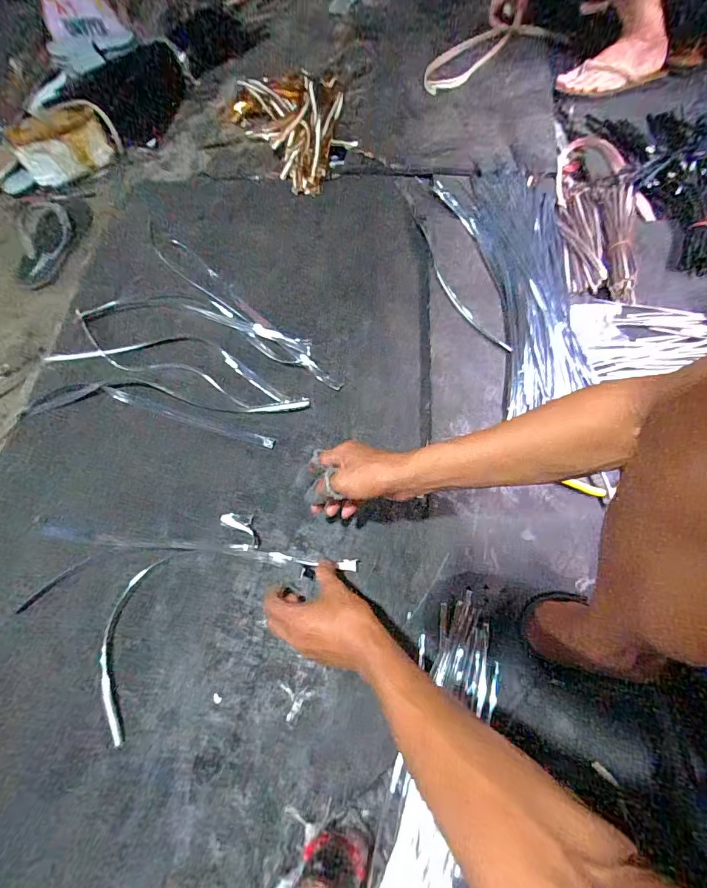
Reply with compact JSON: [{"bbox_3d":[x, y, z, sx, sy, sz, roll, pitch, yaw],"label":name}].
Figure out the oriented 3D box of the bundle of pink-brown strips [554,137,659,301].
[{"bbox_3d":[0.462,-0.437,0.782,0.142,0.024,0.390,-2,69,17],"label":"bundle of pink-brown strips"}]

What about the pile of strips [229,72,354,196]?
[{"bbox_3d":[-0.153,-0.745,0.970,0.285,0.065,0.464,-9,62,-2],"label":"pile of strips"}]

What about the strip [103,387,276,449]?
[{"bbox_3d":[-0.267,-0.042,0.679,0.297,0.010,0.018,15,63,10],"label":"strip"}]

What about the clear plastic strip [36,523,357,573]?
[{"bbox_3d":[-0.218,0.143,0.582,0.446,0.040,0.019,4,63,7],"label":"clear plastic strip"}]

